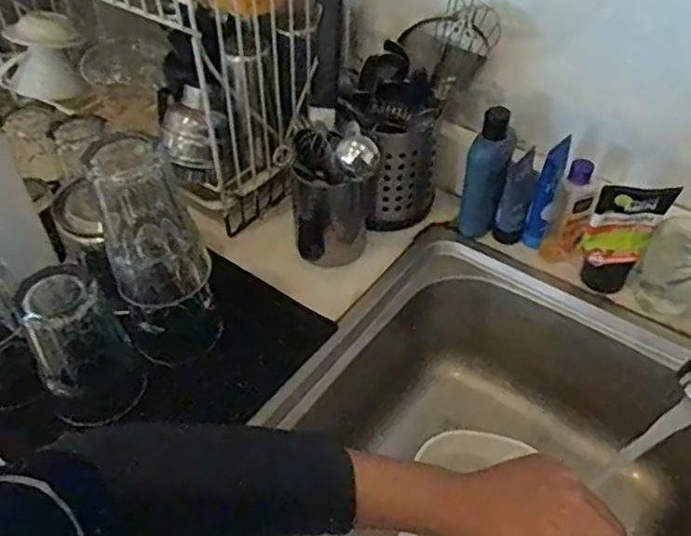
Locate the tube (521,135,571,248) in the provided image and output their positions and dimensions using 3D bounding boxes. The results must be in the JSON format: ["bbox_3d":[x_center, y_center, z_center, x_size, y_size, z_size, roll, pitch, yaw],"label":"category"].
[{"bbox_3d":[0.220,-0.080,0.692,0.023,0.130,0.033,16,48,15],"label":"tube"}]

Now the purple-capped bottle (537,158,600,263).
[{"bbox_3d":[0.246,-0.059,0.687,0.040,0.122,0.026,16,48,15],"label":"purple-capped bottle"}]

